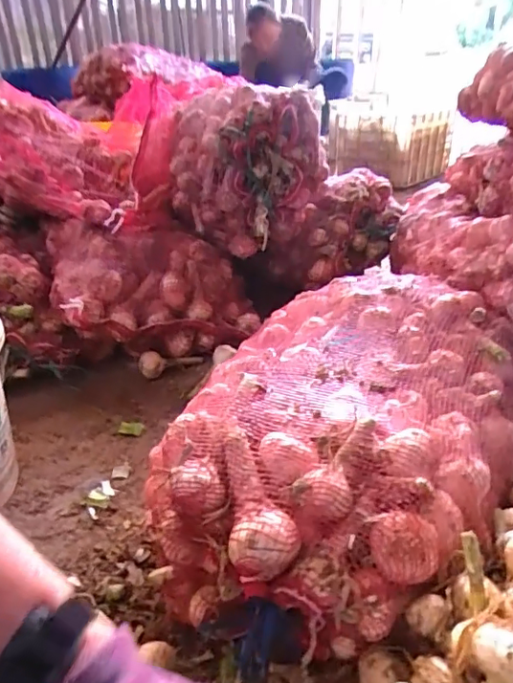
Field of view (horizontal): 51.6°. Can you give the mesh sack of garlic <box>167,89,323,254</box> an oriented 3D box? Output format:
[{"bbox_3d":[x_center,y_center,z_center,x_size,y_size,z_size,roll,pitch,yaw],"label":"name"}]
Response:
[{"bbox_3d":[-0.037,-0.353,1.076,0.293,0.270,0.221,19,35,32],"label":"mesh sack of garlic"}]

